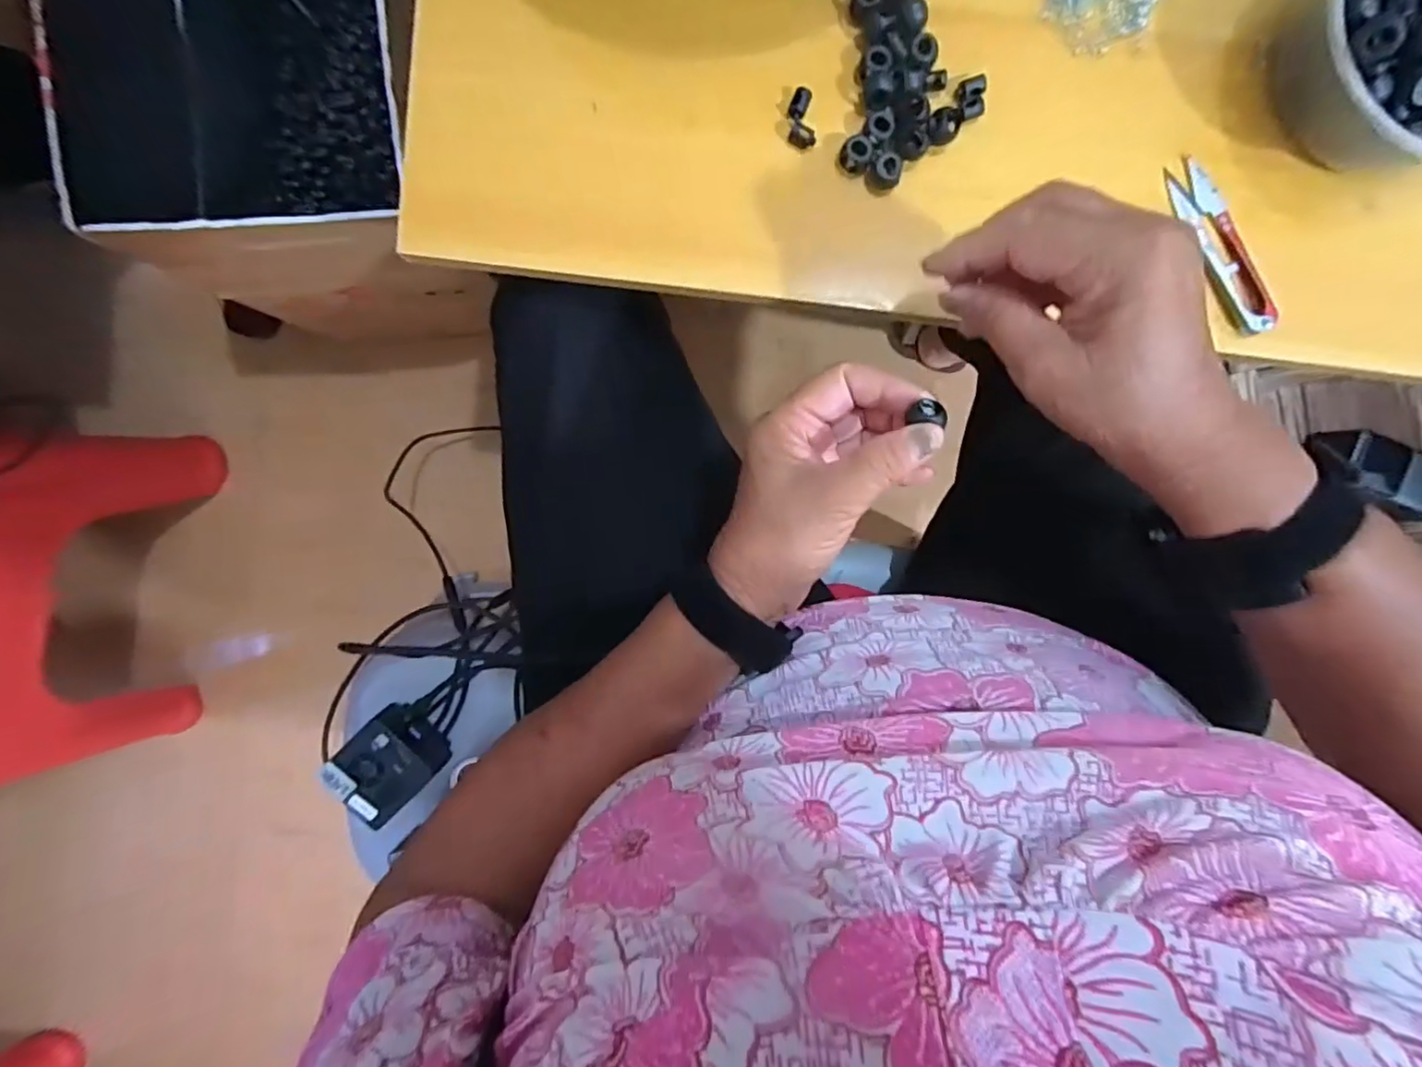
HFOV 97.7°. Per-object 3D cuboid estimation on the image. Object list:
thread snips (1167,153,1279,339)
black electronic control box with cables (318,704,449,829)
[{"bbox_3d":[0.283,-0.159,0.343,0.024,0.010,0.102,-28,94,3],"label":"thread snips"},{"bbox_3d":[-0.284,0.201,0.557,0.073,0.052,0.086,45,94,-3],"label":"black electronic control box with cables"}]

